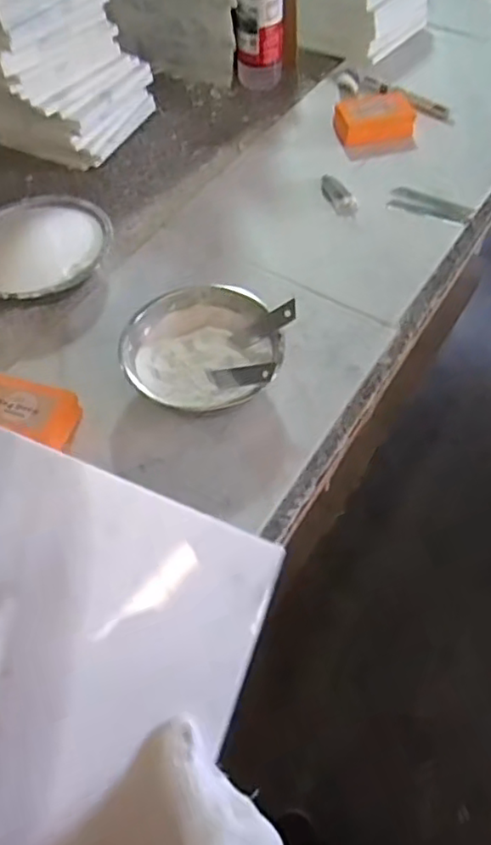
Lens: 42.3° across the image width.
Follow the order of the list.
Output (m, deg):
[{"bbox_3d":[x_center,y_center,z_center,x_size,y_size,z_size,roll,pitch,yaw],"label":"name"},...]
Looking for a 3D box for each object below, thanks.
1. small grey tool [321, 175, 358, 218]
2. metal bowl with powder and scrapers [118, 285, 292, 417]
[{"bbox_3d":[0.110,-0.272,0.759,0.030,0.008,0.072,-20,59,-9],"label":"small grey tool"},{"bbox_3d":[-0.036,-0.067,0.600,0.147,0.060,0.131,13,59,11],"label":"metal bowl with powder and scrapers"}]

